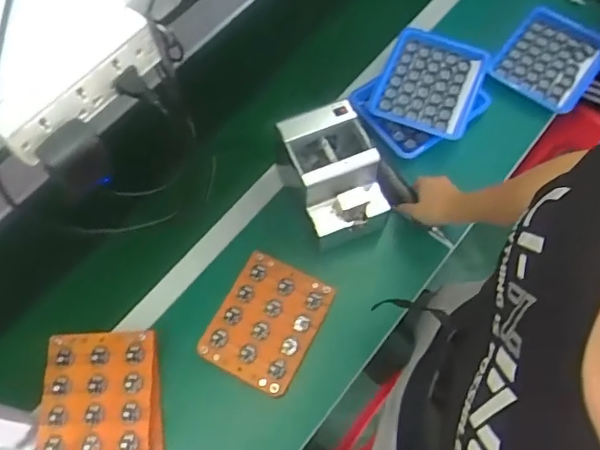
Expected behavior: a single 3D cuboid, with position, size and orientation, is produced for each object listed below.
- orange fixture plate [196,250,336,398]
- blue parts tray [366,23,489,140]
[{"bbox_3d":[-0.051,0.148,0.873,0.148,0.019,0.190,24,68,12],"label":"orange fixture plate"},{"bbox_3d":[0.240,-0.265,1.031,0.176,0.026,0.207,22,68,12],"label":"blue parts tray"}]

